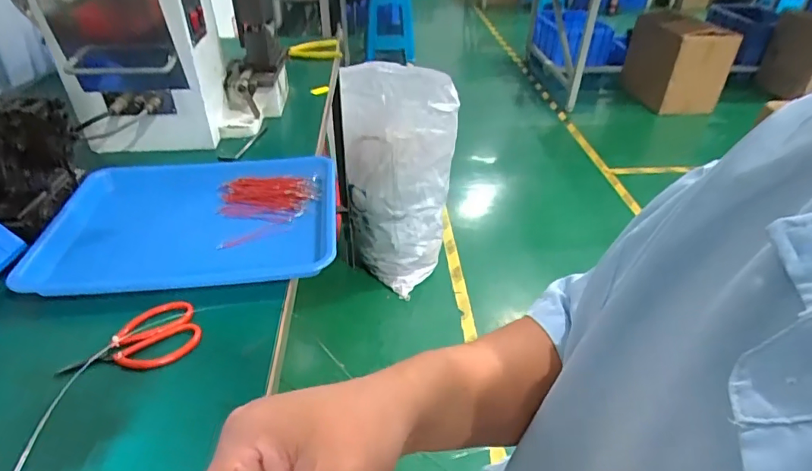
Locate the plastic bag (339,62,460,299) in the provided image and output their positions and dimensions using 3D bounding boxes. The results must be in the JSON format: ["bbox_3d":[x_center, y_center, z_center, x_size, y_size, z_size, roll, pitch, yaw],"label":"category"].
[{"bbox_3d":[-0.021,-0.160,1.497,0.312,0.654,0.261,1,37,0],"label":"plastic bag"}]

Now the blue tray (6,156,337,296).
[{"bbox_3d":[-0.250,-0.022,0.595,0.321,0.033,0.237,-3,37,-6],"label":"blue tray"}]

